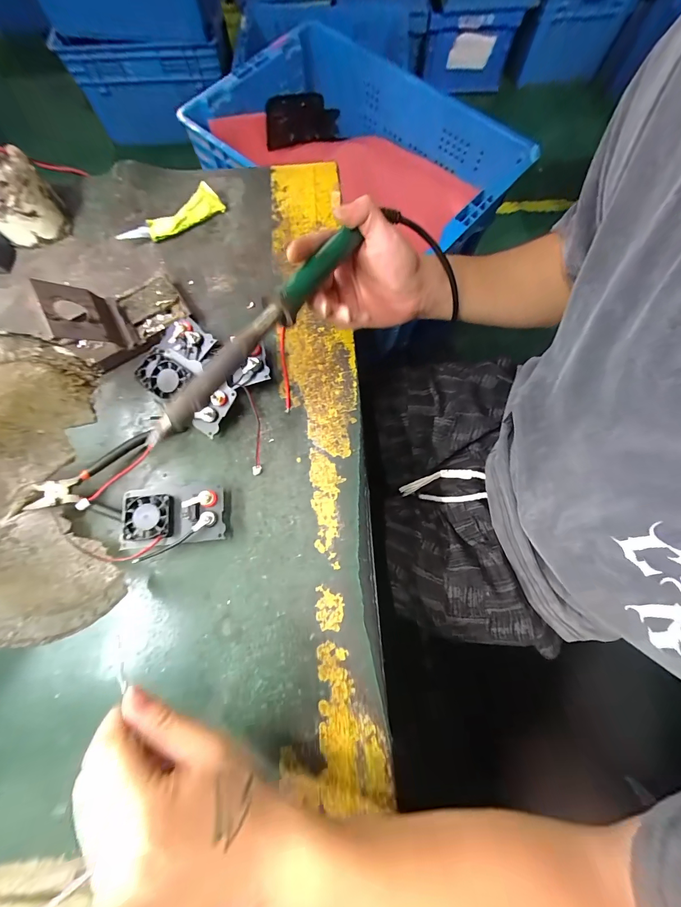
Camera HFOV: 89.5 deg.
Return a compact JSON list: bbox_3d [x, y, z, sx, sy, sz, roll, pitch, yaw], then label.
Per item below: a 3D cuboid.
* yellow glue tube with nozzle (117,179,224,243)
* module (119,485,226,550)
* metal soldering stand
[{"bbox_3d":[-0.209,-0.294,0.430,0.131,0.027,0.027,-33,77,-9],"label":"yellow glue tube with nozzle"},{"bbox_3d":[-0.157,0.060,0.331,0.089,0.033,0.053,-5,74,-2],"label":"module"},{"bbox_3d":[-0.236,-0.155,0.367,0.122,0.079,0.080,-33,77,-9],"label":"metal soldering stand"}]

